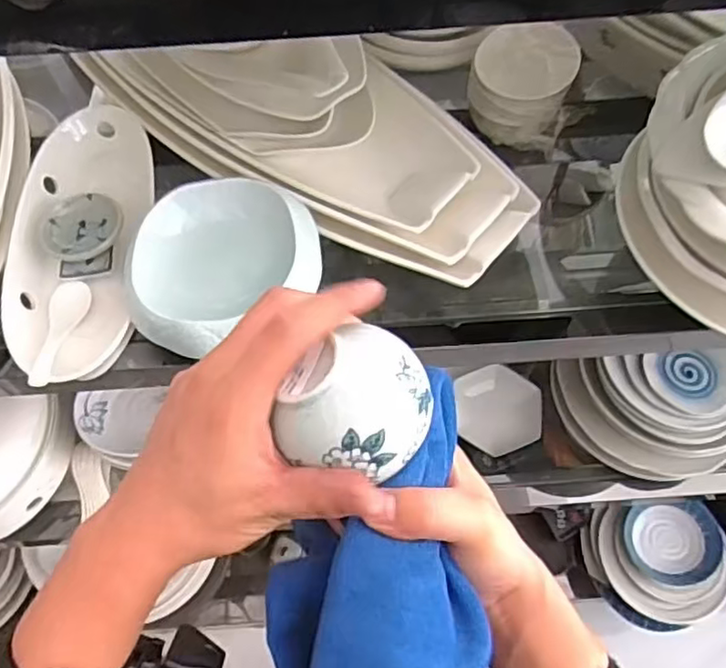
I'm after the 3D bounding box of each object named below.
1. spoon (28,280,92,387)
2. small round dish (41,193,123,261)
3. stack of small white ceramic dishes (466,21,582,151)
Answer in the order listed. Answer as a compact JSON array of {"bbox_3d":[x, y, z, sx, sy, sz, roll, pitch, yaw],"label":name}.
[{"bbox_3d":[-0.296,-0.002,0.622,0.036,0.020,0.133,-5,44,-1],"label":"spoon"},{"bbox_3d":[-0.298,-0.113,0.678,0.084,0.020,0.069,-25,66,-11],"label":"small round dish"},{"bbox_3d":[0.182,-0.292,0.742,0.114,0.076,0.133,10,64,6],"label":"stack of small white ceramic dishes"}]

